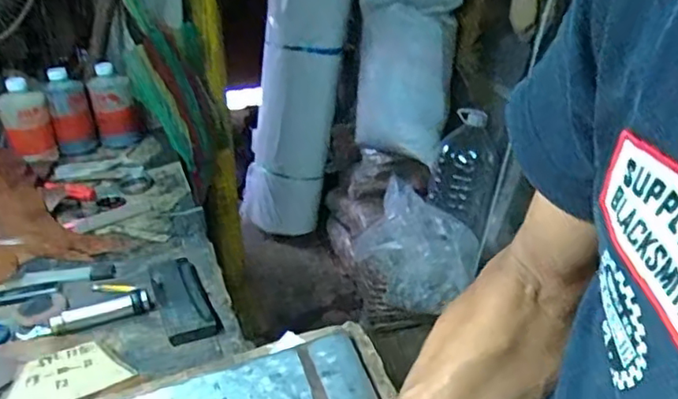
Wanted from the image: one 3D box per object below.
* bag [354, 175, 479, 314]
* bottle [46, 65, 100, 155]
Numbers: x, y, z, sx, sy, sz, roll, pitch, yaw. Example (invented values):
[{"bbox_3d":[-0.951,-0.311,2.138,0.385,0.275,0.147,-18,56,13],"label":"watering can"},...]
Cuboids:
[{"bbox_3d":[0.215,0.144,1.852,0.263,0.223,0.434,-16,34,-28],"label":"bag"},{"bbox_3d":[-0.486,-0.156,1.087,0.069,0.152,0.061,-13,32,-23],"label":"bottle"}]

